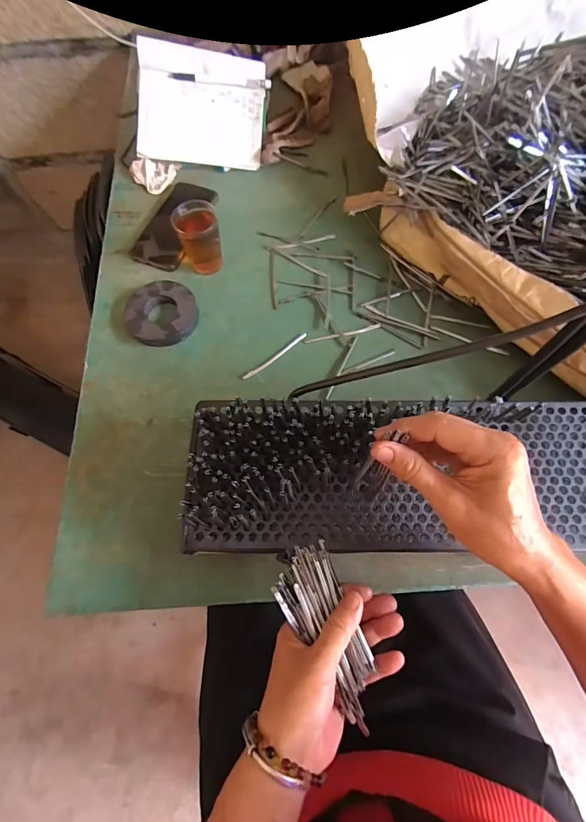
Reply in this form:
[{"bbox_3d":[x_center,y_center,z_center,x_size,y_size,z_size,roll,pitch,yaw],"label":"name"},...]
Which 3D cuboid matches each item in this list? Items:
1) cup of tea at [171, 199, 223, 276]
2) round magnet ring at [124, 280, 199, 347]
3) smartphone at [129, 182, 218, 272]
[{"bbox_3d":[-0.125,-0.234,0.512,0.053,0.081,0.058,-1,69,1],"label":"cup of tea"},{"bbox_3d":[-0.179,-0.133,0.512,0.096,0.026,0.094,-1,69,1],"label":"round magnet ring"},{"bbox_3d":[-0.183,-0.292,0.576,0.081,0.012,0.162,19,71,8],"label":"smartphone"}]

